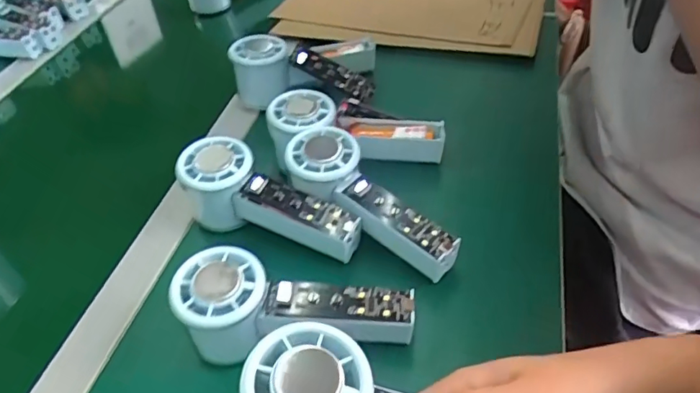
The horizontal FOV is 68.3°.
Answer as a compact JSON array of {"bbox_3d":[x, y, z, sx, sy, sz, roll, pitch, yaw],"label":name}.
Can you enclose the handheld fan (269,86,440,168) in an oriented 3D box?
[{"bbox_3d":[0.004,-0.051,0.452,0.154,0.046,0.063,10,45,-7],"label":"handheld fan"}]

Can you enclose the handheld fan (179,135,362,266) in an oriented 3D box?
[{"bbox_3d":[-0.064,0.007,0.402,0.155,0.056,0.058,20,51,24],"label":"handheld fan"}]

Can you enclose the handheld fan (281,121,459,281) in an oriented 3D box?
[{"bbox_3d":[0.013,0.003,0.389,0.154,0.030,0.052,40,60,17],"label":"handheld fan"}]

